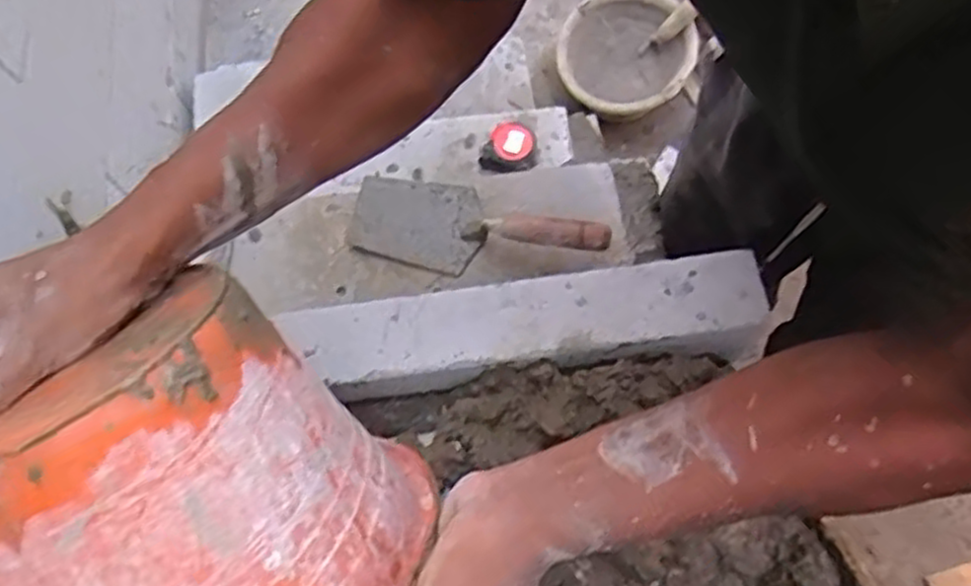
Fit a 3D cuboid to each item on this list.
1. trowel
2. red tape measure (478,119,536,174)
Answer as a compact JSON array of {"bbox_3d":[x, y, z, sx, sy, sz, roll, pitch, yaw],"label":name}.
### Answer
[{"bbox_3d":[-0.009,-0.076,0.870,0.286,0.073,0.103,11,72,4],"label":"trowel"},{"bbox_3d":[0.037,-0.227,1.193,0.080,0.034,0.077,14,72,5],"label":"red tape measure"}]

